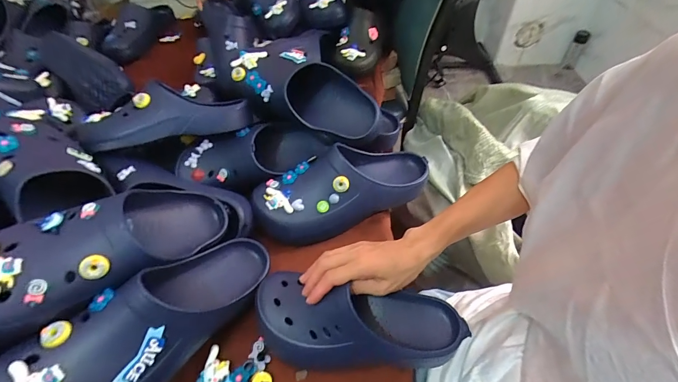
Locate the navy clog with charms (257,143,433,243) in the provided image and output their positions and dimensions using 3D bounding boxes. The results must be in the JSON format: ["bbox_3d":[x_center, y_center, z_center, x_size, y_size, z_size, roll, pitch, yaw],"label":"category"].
[{"bbox_3d":[0.010,-0.014,0.549,0.300,0.091,0.110,-21,52,-14],"label":"navy clog with charms"}]

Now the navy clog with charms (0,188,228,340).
[{"bbox_3d":[-0.263,0.062,0.391,0.116,0.101,0.282,25,27,22],"label":"navy clog with charms"}]

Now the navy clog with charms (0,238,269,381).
[{"bbox_3d":[-0.200,0.142,0.386,0.105,0.104,0.296,32,36,26],"label":"navy clog with charms"}]

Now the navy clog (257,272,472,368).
[{"bbox_3d":[0.024,0.158,0.410,0.255,0.082,0.101,5,50,2],"label":"navy clog"}]

